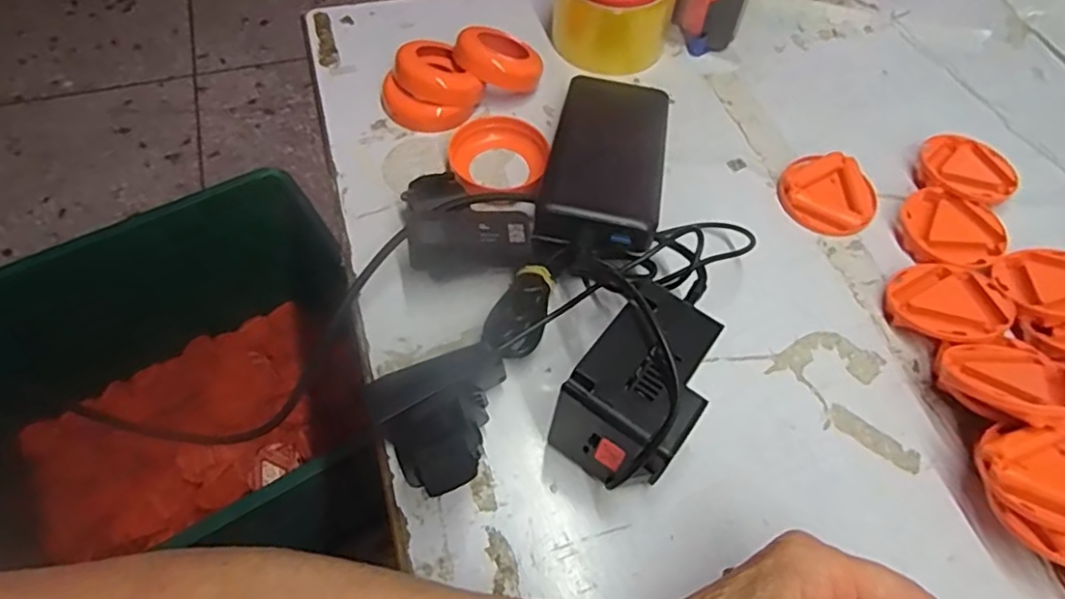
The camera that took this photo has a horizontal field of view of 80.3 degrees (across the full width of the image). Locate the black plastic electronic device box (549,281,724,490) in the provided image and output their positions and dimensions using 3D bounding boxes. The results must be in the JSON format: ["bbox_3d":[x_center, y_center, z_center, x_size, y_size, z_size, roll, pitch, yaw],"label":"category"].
[{"bbox_3d":[0.052,0.049,0.307,0.054,0.077,0.074,34,62,17],"label":"black plastic electronic device box"}]

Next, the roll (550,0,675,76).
[{"bbox_3d":[0.064,-0.230,0.496,0.091,0.070,0.080,14,58,6],"label":"roll"}]

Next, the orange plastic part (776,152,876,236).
[{"bbox_3d":[0.202,-0.072,0.434,0.060,0.014,0.062,1,58,-2],"label":"orange plastic part"}]

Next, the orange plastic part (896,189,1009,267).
[{"bbox_3d":[0.277,-0.046,0.419,0.060,0.013,0.062,-18,61,-13],"label":"orange plastic part"}]

